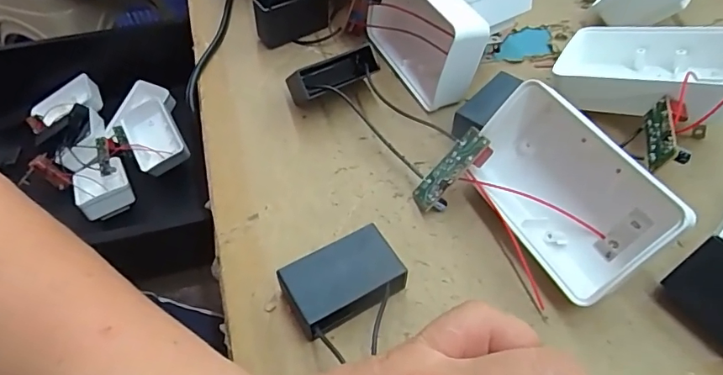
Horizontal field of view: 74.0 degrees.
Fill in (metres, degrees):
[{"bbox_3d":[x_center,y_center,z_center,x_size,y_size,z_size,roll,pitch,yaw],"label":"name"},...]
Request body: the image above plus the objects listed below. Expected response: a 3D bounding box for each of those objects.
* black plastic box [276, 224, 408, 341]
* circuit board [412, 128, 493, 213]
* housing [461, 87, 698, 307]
[{"bbox_3d":[-0.007,0.042,0.205,0.047,0.019,0.031,-25,55,-18],"label":"black plastic box"},{"bbox_3d":[0.044,-0.008,0.235,0.044,0.010,0.017,-49,58,11],"label":"circuit board"},{"bbox_3d":[0.091,0.000,0.216,0.058,0.025,0.088,-49,60,19],"label":"housing"}]

